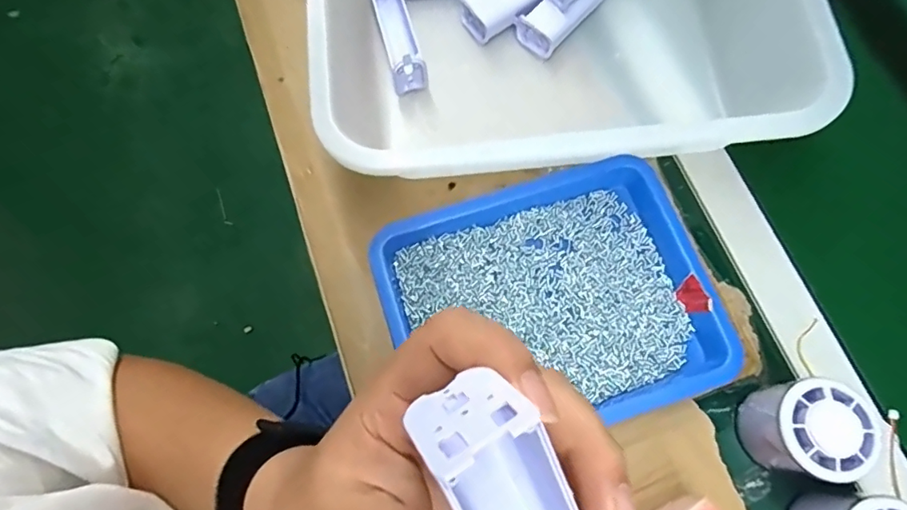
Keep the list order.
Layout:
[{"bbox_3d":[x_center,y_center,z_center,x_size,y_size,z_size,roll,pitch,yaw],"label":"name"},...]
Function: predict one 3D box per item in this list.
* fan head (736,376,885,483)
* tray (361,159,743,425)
[{"bbox_3d":[0.220,0.109,0.330,0.055,0.051,0.055,-3,72,-1],"label":"fan head"},{"bbox_3d":[0.070,0.030,0.371,0.220,0.024,0.181,-18,73,-6],"label":"tray"}]

